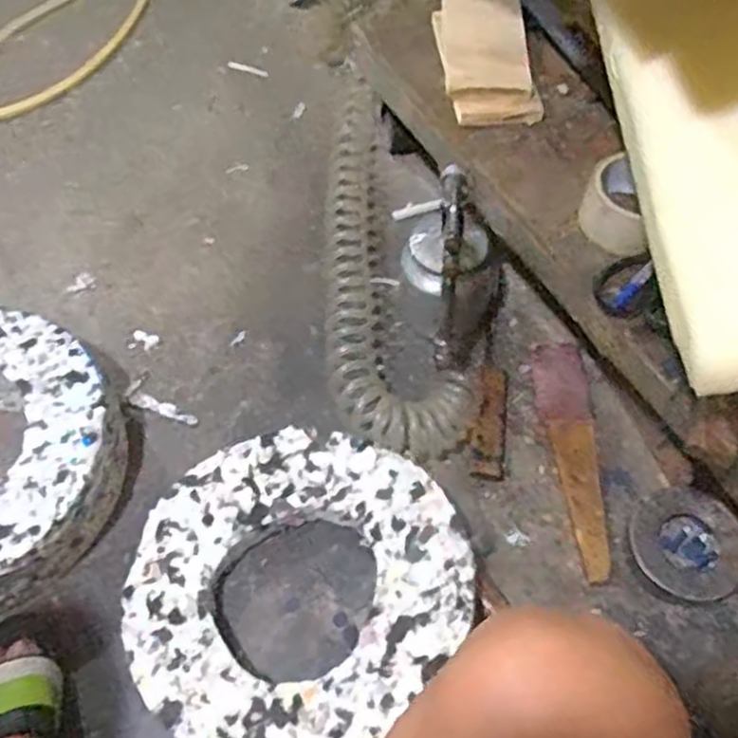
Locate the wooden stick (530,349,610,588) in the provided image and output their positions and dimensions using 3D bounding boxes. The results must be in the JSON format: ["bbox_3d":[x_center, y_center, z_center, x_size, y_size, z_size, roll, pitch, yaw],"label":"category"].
[{"bbox_3d":[0.211,0.082,0.759,0.053,0.022,0.259,0,57,0],"label":"wooden stick"}]

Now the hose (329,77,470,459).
[{"bbox_3d":[-0.009,-0.155,0.906,0.140,0.054,0.586,-9,58,-6],"label":"hose"}]

